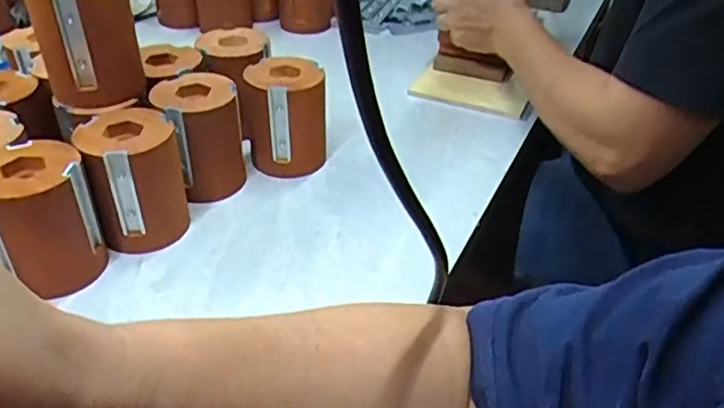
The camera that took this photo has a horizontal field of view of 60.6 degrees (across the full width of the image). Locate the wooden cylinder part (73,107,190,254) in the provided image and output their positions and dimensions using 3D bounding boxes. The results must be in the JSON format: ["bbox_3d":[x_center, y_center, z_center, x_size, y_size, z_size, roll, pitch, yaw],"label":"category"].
[{"bbox_3d":[-0.194,-0.020,0.536,0.079,0.101,0.070,-10,39,-18],"label":"wooden cylinder part"}]

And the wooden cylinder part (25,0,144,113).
[{"bbox_3d":[-0.233,-0.141,0.529,0.078,0.102,0.075,-10,39,-18],"label":"wooden cylinder part"}]

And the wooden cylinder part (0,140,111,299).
[{"bbox_3d":[-0.254,0.012,0.491,0.076,0.100,0.075,-25,46,-33],"label":"wooden cylinder part"}]

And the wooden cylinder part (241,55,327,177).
[{"bbox_3d":[-0.077,-0.089,0.622,0.081,0.107,0.066,-1,37,-6],"label":"wooden cylinder part"}]

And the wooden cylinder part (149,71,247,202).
[{"bbox_3d":[-0.152,-0.065,0.591,0.076,0.102,0.084,-4,38,-10],"label":"wooden cylinder part"}]

